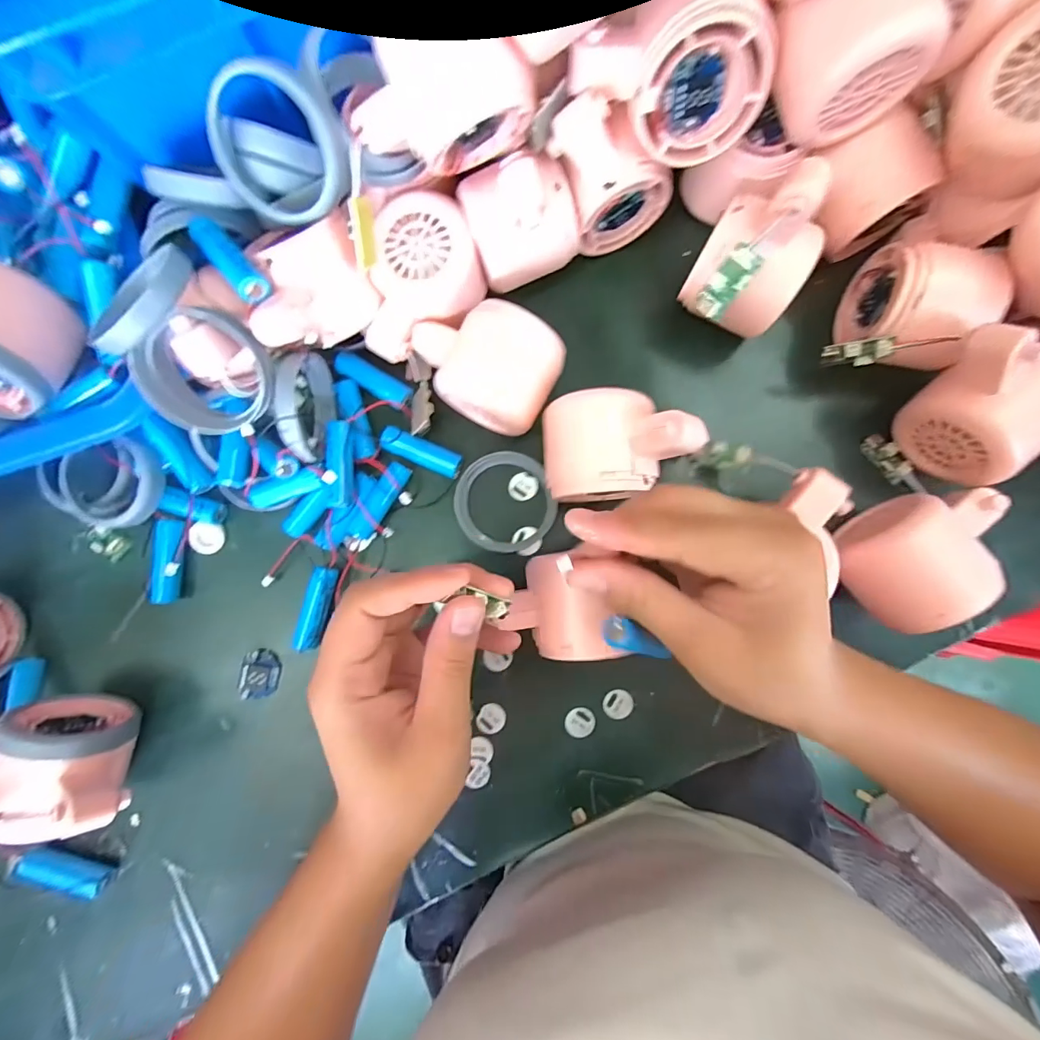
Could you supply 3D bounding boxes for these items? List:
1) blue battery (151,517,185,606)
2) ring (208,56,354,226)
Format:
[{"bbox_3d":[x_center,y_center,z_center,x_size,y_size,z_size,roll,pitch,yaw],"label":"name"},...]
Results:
[{"bbox_3d":[-0.210,0.025,0.274,0.011,0.014,0.050,10,88,2],"label":"blue battery"},{"bbox_3d":[-0.109,-0.169,0.210,0.058,0.015,0.057,5,134,5],"label":"ring"}]

